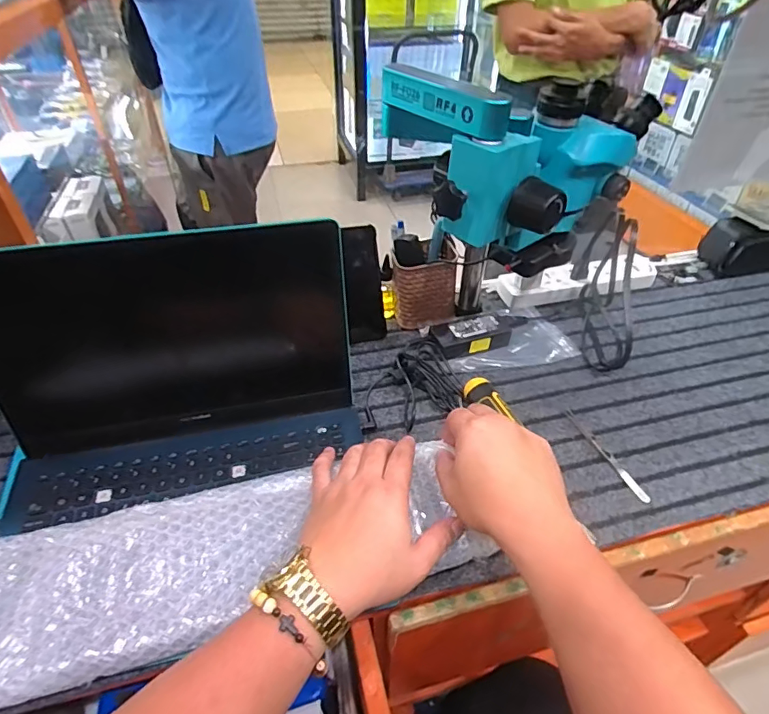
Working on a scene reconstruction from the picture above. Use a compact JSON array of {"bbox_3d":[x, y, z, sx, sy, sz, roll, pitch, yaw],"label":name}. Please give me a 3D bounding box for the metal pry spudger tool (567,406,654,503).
[{"bbox_3d":[0.253,0.109,0.571,0.012,0.004,0.137,-16,44,-17],"label":"metal pry spudger tool"}]

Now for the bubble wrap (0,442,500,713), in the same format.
[{"bbox_3d":[-0.165,0.178,0.443,0.454,0.043,0.138,-14,44,-12],"label":"bubble wrap"}]

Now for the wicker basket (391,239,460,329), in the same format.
[{"bbox_3d":[0.058,-0.103,0.722,0.096,0.102,0.067,-2,42,-2],"label":"wicker basket"}]

